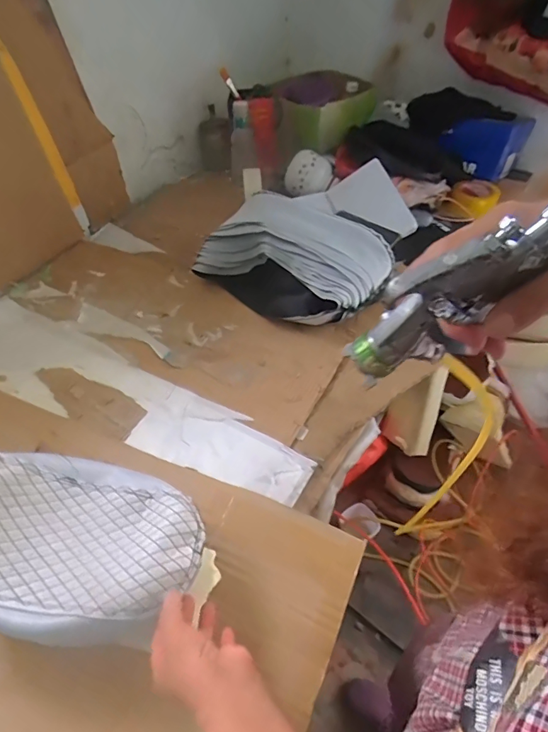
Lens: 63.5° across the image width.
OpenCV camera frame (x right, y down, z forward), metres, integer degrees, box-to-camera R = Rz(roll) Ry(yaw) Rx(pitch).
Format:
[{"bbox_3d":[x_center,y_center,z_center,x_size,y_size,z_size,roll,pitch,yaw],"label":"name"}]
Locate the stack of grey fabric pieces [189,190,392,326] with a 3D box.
[{"bbox_3d":[0.030,-0.201,0.836,0.342,0.126,0.184,29,58,25],"label":"stack of grey fabric pieces"}]

